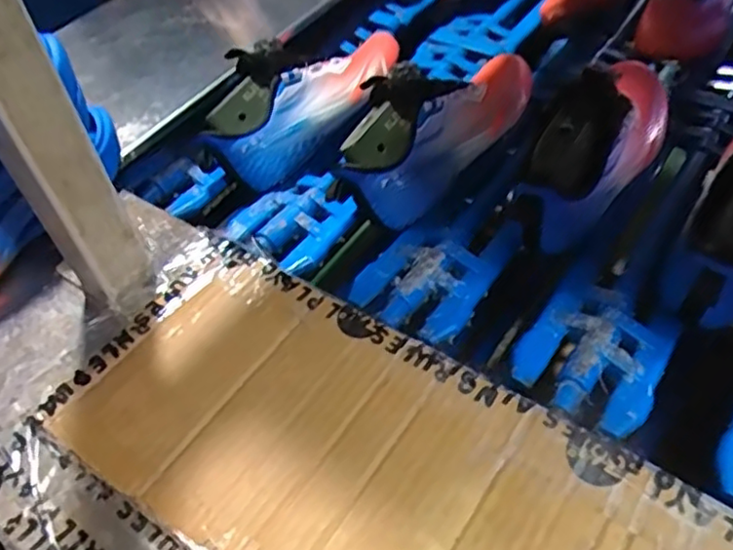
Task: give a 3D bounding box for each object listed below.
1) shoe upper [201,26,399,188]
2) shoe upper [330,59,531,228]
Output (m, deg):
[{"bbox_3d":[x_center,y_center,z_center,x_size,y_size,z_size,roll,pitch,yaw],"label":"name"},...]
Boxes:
[{"bbox_3d":[-0.055,-0.187,0.637,0.240,0.079,0.092,-40,53,-21],"label":"shoe upper"},{"bbox_3d":[0.067,-0.141,0.577,0.095,0.074,0.231,32,63,33],"label":"shoe upper"}]

